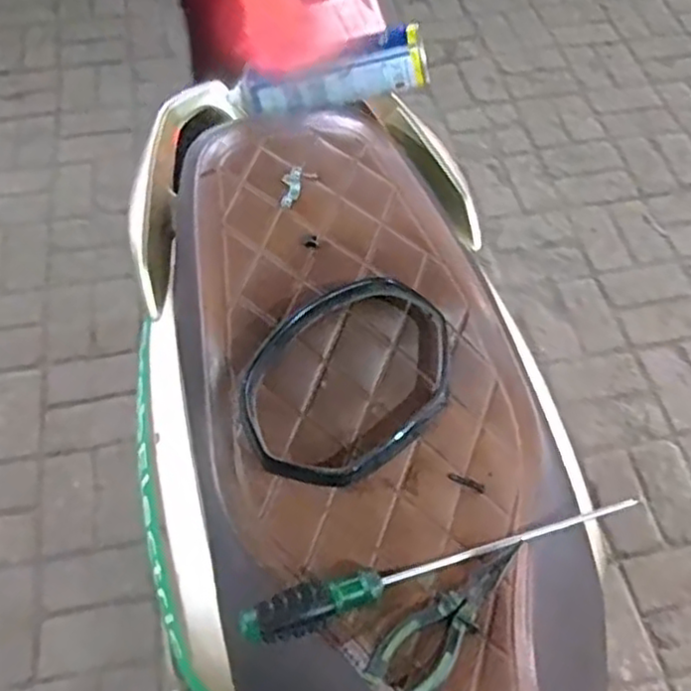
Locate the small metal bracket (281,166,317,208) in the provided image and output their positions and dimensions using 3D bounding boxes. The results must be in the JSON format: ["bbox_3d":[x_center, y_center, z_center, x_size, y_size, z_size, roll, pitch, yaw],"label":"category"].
[{"bbox_3d":[-0.051,-0.152,0.682,0.028,0.010,0.046,19,73,15],"label":"small metal bracket"}]

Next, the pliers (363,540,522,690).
[{"bbox_3d":[0.079,0.204,0.523,0.148,0.019,0.047,-39,65,-22],"label":"pliers"}]

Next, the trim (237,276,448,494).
[{"bbox_3d":[0.004,0.030,0.591,0.189,0.034,0.152,-22,88,-9],"label":"trim"}]

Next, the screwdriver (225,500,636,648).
[{"bbox_3d":[0.089,0.169,0.564,0.349,0.029,0.031,-11,55,-20],"label":"screwdriver"}]

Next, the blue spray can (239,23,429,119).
[{"bbox_3d":[-0.022,-0.298,0.792,0.224,0.057,0.058,-9,55,15],"label":"blue spray can"}]

